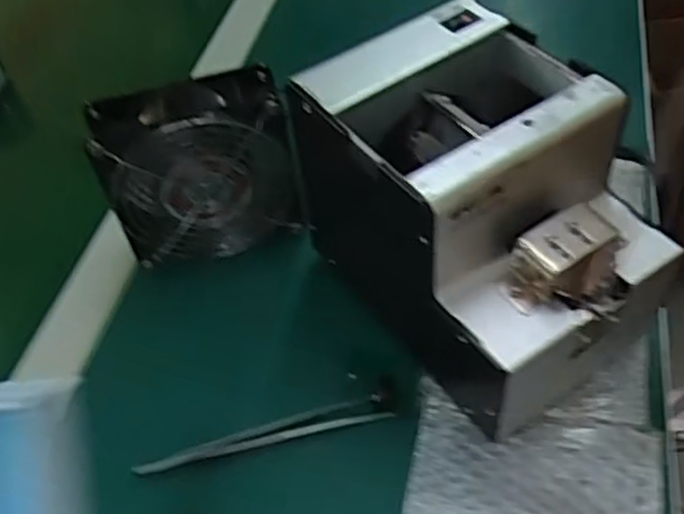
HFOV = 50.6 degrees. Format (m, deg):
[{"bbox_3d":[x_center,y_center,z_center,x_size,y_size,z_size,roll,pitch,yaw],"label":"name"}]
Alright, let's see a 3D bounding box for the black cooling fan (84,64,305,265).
[{"bbox_3d":[-0.091,-0.059,0.472,0.117,0.111,0.049,-9,48,1],"label":"black cooling fan"}]

